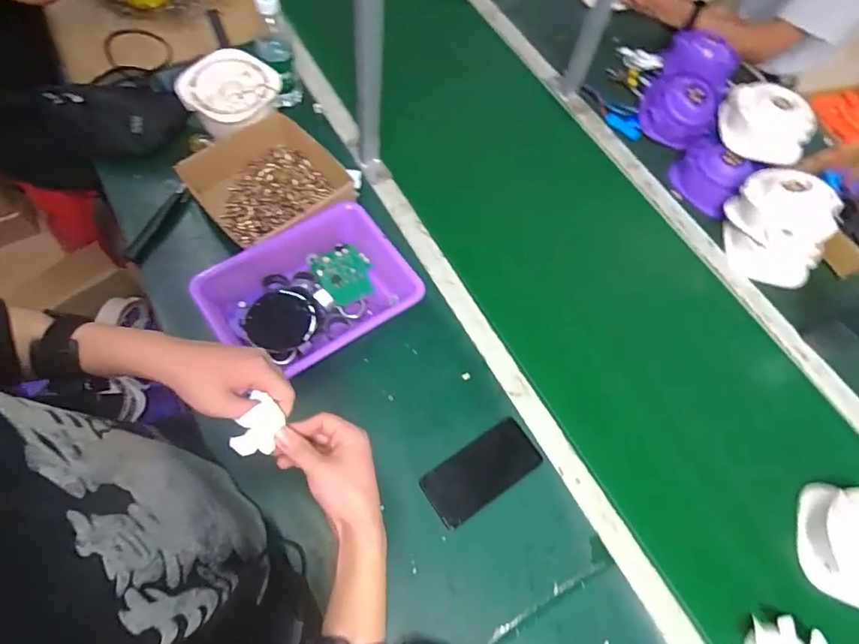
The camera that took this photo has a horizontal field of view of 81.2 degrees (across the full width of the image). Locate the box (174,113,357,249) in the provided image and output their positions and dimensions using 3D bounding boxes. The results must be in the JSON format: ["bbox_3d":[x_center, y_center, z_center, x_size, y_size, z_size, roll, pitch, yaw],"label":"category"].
[{"bbox_3d":[-0.255,-0.225,0.824,0.217,0.066,0.228,-39,73,-20],"label":"box"}]

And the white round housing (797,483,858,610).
[{"bbox_3d":[0.554,0.291,0.650,0.127,0.069,0.143,20,65,6],"label":"white round housing"}]

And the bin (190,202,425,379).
[{"bbox_3d":[-0.169,-0.036,0.730,0.274,0.073,0.199,-32,71,-18],"label":"bin"}]

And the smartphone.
[{"bbox_3d":[0.071,0.203,0.690,0.164,0.013,0.076,-30,70,-17],"label":"smartphone"}]

